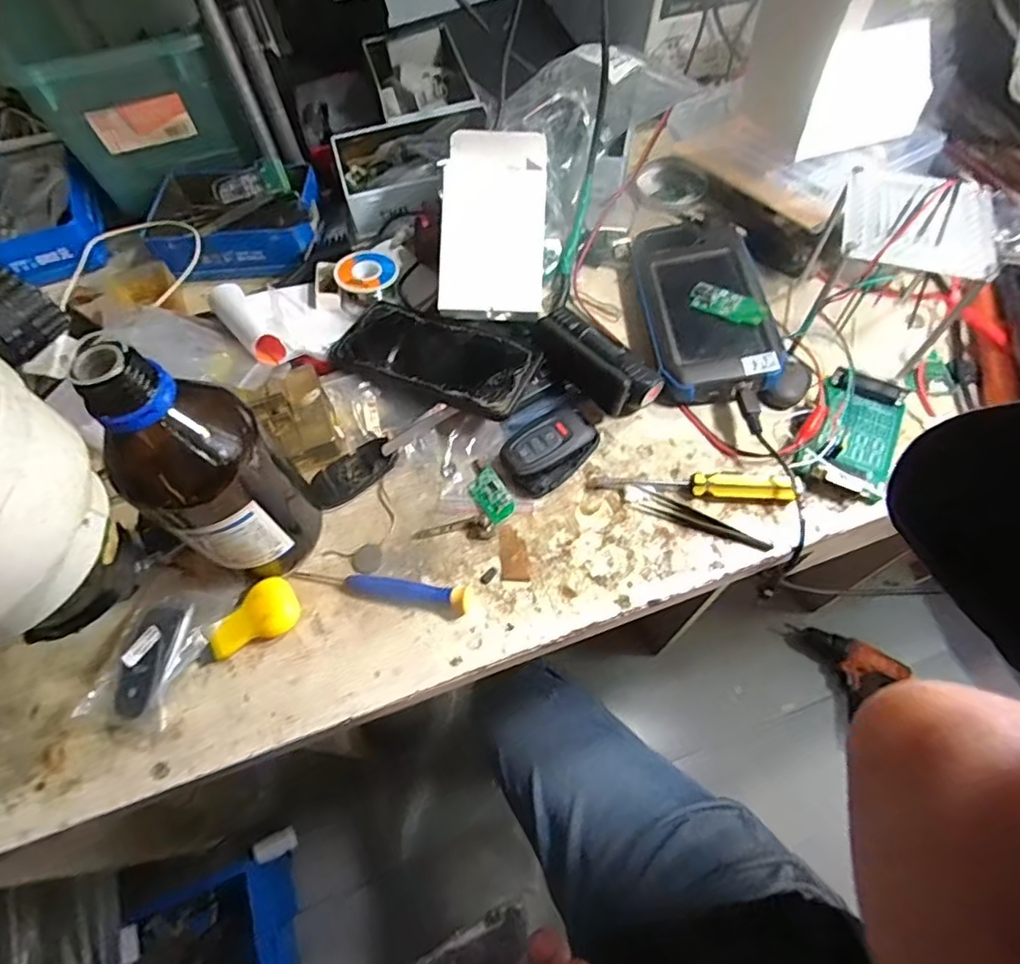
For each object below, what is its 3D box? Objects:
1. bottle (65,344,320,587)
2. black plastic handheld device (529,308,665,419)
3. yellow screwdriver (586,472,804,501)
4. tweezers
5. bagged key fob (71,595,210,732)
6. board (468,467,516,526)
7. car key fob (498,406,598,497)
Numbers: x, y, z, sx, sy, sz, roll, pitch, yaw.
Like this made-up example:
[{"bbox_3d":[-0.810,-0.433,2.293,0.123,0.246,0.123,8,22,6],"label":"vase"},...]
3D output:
[{"bbox_3d":[-0.167,-0.004,0.327,0.067,0.182,0.072,41,72,20],"label":"bottle"},{"bbox_3d":[0.064,-0.092,0.438,0.101,0.034,0.040,40,71,21],"label":"black plastic handheld device"},{"bbox_3d":[0.128,0.001,0.404,0.140,0.022,0.018,3,62,4],"label":"yellow screwdriver"},{"bbox_3d":[0.133,0.026,0.401,0.095,0.005,0.017,22,65,13],"label":"tweezers"},{"bbox_3d":[-0.227,0.112,0.364,0.055,0.022,0.077,12,63,9],"label":"bagged key fob"},{"bbox_3d":[-0.013,0.009,0.415,0.024,0.007,0.043,-27,64,-11],"label":"board"},{"bbox_3d":[0.030,-0.025,0.427,0.071,0.014,0.048,-37,67,-16],"label":"car key fob"}]

